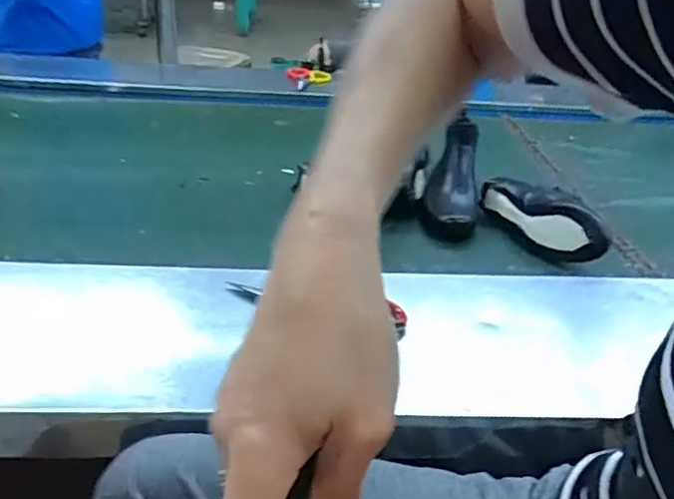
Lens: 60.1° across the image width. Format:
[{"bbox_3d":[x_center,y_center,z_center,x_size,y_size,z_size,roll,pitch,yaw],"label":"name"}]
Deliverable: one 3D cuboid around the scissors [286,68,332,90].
[{"bbox_3d":[-0.071,-0.420,1.422,0.106,0.010,0.172,7,31,2],"label":"scissors"}]

